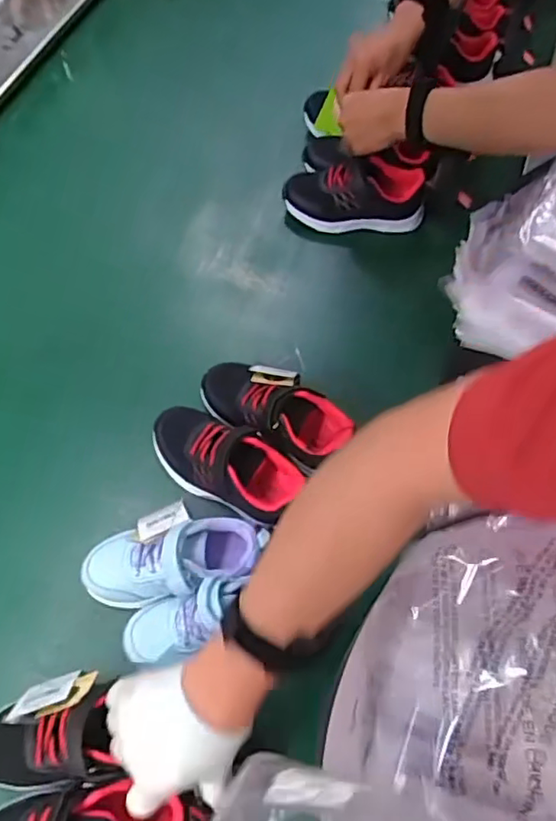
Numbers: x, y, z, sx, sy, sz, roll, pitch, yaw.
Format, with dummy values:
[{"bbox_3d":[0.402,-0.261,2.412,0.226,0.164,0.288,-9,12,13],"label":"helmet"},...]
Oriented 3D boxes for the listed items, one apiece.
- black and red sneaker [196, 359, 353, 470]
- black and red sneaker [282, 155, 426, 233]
[{"bbox_3d":[-0.005,0.001,0.673,0.182,0.069,0.069,27,66,13],"label":"black and red sneaker"},{"bbox_3d":[0.111,-0.315,0.878,0.208,0.080,0.073,3,63,1],"label":"black and red sneaker"}]

